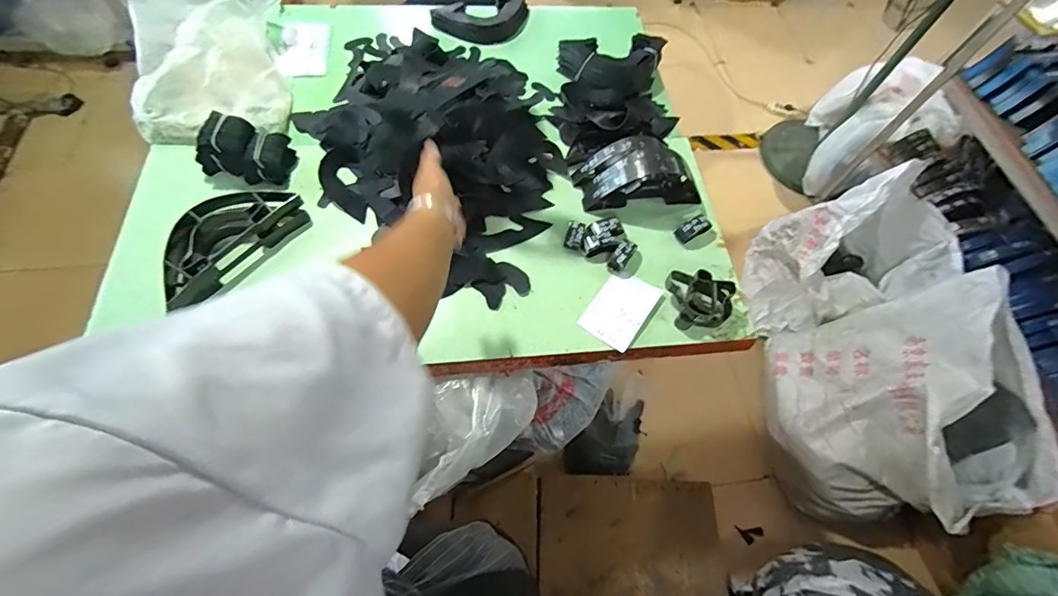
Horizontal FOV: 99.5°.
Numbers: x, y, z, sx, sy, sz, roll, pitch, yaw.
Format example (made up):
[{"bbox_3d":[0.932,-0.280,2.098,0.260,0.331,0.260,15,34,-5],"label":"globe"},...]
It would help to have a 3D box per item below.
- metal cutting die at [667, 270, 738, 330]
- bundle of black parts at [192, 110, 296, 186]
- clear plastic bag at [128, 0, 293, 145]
[{"bbox_3d":[0.332,-0.002,0.854,0.121,0.053,0.108,-10,74,-5],"label":"metal cutting die"},{"bbox_3d":[-0.579,-0.299,0.910,0.159,0.120,0.106,-4,73,-3],"label":"bundle of black parts"},{"bbox_3d":[-0.712,-0.539,0.973,0.289,0.203,0.418,-4,73,-3],"label":"clear plastic bag"}]

